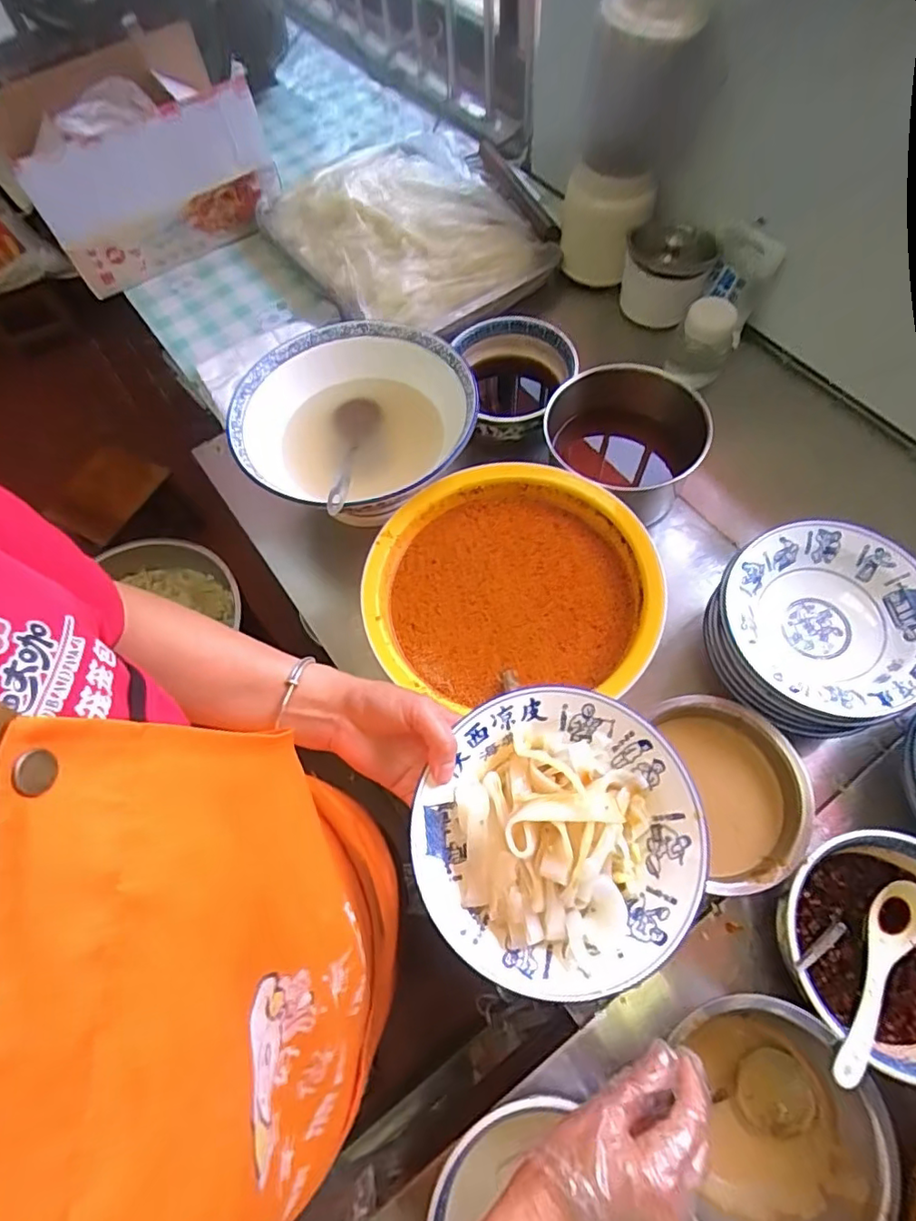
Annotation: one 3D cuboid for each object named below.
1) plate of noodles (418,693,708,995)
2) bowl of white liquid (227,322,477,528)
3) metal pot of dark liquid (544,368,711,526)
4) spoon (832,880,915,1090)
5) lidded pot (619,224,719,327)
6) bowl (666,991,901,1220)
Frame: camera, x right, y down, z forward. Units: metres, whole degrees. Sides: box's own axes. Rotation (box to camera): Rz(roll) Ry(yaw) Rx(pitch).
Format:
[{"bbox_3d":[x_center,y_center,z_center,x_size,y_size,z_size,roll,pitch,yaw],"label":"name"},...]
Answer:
[{"bbox_3d":[0.072,0.154,0.410,0.187,0.039,0.195,-1,65,2],"label":"plate of noodles"},{"bbox_3d":[-0.123,-0.226,0.745,0.280,0.108,0.287,-1,65,2],"label":"bowl of white liquid"},{"bbox_3d":[0.221,-0.215,0.760,0.164,0.115,0.192,-33,68,-12],"label":"metal pot of dark liquid"},{"bbox_3d":[0.355,0.310,0.495,0.038,0.026,0.190,43,55,19],"label":"spoon"},{"bbox_3d":[0.306,-0.502,0.869,0.126,0.094,0.109,20,68,11],"label":"lidded pot"},{"bbox_3d":[0.245,0.412,0.473,0.162,0.075,0.176,1,66,3],"label":"bowl"}]

